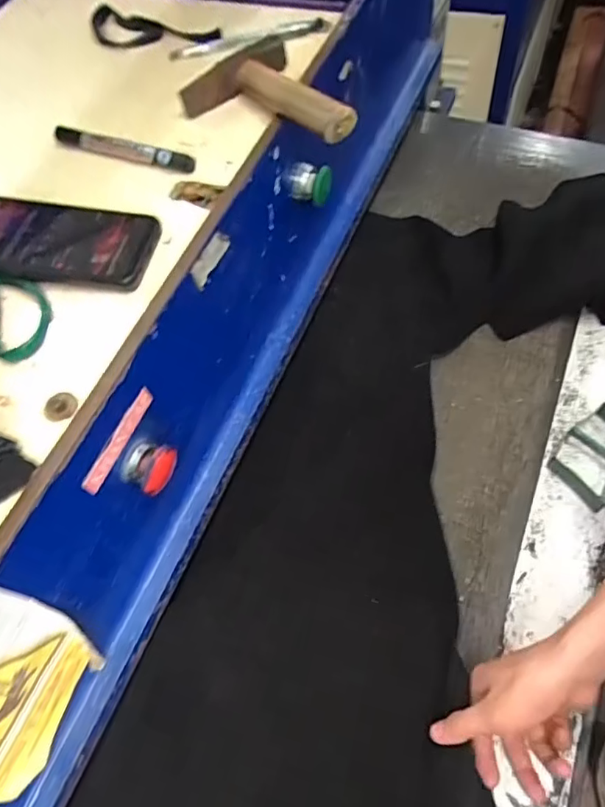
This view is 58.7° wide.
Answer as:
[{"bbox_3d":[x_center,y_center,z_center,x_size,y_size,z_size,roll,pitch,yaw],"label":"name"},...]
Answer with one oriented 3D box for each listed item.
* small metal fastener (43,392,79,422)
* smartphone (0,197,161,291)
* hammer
[{"bbox_3d":[-0.162,0.002,0.361,0.018,0.009,0.024,2,63,-2],"label":"small metal fastener"},{"bbox_3d":[-0.199,-0.128,0.421,0.163,0.018,0.073,6,63,8],"label":"smartphone"},{"bbox_3d":[-0.017,-0.271,0.466,0.170,0.038,0.103,36,66,29],"label":"hammer"}]

